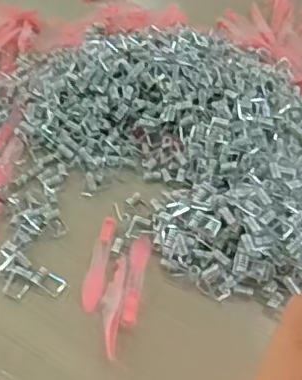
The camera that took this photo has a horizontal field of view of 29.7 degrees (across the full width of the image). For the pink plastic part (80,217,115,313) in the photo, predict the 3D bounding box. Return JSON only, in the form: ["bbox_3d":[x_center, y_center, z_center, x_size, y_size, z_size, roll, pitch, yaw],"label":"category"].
[{"bbox_3d":[-0.037,0.051,0.412,0.014,0.008,0.078,9,50,7],"label":"pink plastic part"}]

